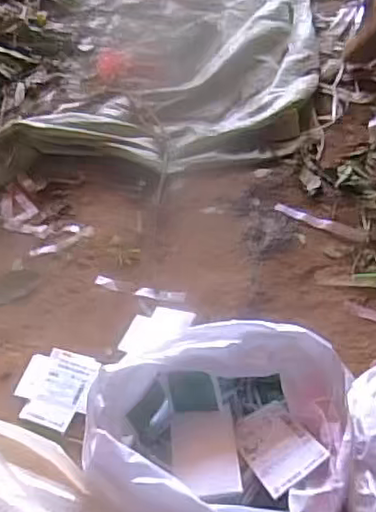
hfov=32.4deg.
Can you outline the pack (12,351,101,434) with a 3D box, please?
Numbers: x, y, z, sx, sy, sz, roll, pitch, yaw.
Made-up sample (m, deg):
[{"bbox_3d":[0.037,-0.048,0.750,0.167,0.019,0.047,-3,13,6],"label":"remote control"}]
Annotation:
[{"bbox_3d":[-0.216,0.214,1.057,0.116,0.023,0.135,6,49,12],"label":"pack"}]

